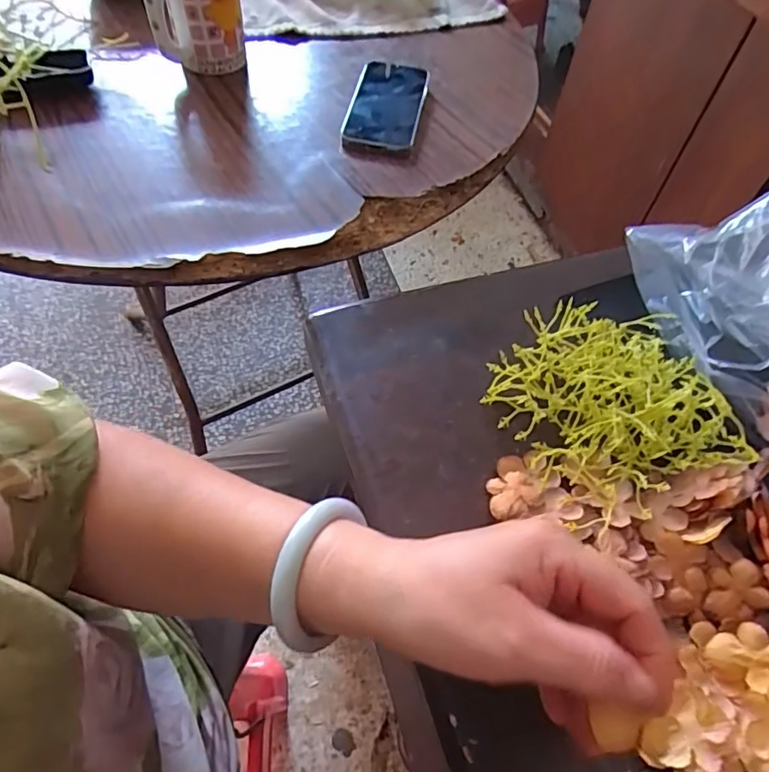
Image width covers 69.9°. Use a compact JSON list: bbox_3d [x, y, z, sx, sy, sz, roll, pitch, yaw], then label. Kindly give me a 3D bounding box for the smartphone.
[{"bbox_3d":[0.004,-0.333,0.639,0.079,0.010,0.173,9,56,4],"label":"smartphone"}]

